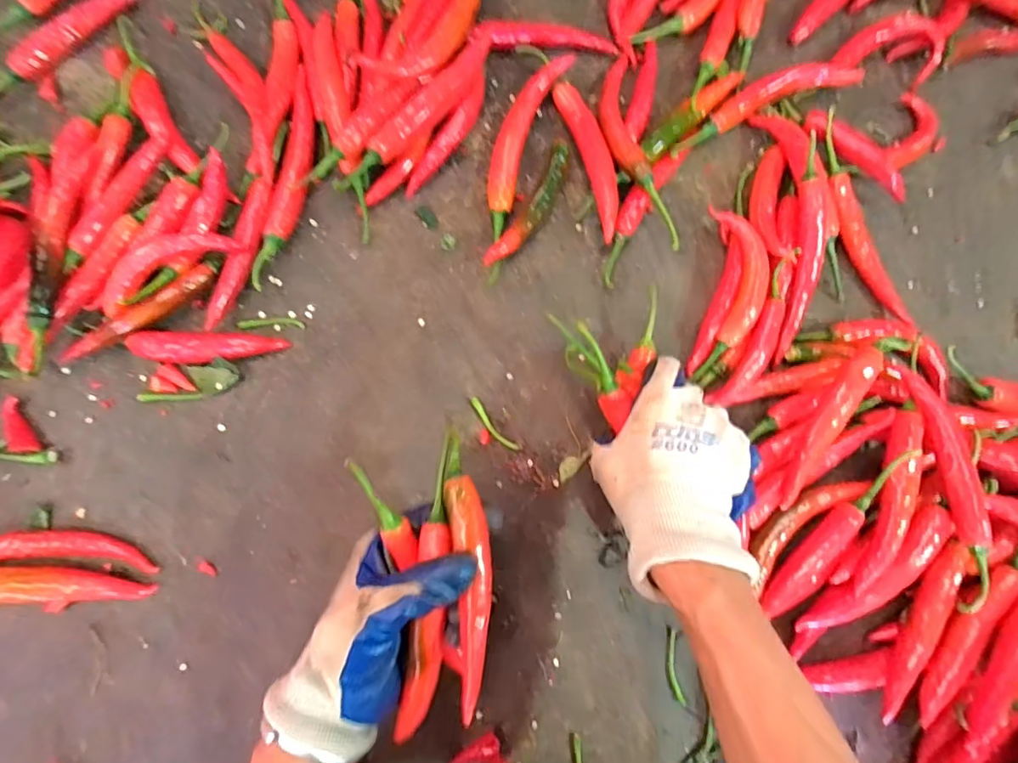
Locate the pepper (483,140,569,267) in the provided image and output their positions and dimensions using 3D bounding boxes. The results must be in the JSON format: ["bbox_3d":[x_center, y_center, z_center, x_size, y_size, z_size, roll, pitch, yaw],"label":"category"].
[{"bbox_3d":[0.018,-0.136,0.407,0.022,0.018,0.116,31,83,0],"label":"pepper"}]

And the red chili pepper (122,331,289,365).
[{"bbox_3d":[-0.224,-0.025,0.380,0.107,0.021,0.023,0,84,-3],"label":"red chili pepper"}]

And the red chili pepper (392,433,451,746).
[{"bbox_3d":[-0.045,0.124,0.299,0.021,0.026,0.179,7,86,-3],"label":"red chili pepper"}]

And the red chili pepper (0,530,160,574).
[{"bbox_3d":[-0.312,0.118,0.359,0.121,0.015,0.023,6,84,-3],"label":"red chili pepper"}]

